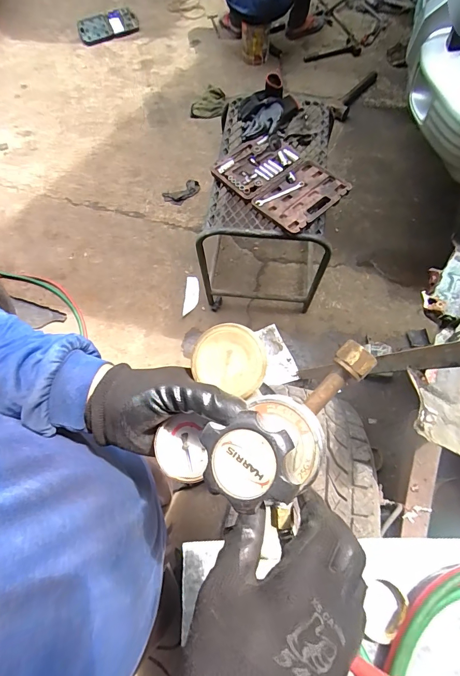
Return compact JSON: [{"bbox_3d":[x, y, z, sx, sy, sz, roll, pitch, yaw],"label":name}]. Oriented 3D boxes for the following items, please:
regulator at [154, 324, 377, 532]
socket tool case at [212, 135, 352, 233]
[{"bbox_3d":[0.019,0.049,0.267,0.129,0.128,0.142,24,70,9],"label":"regulator"},{"bbox_3d":[0.166,-0.546,1.205,0.418,0.036,0.309,42,74,15],"label":"socket tool case"}]

